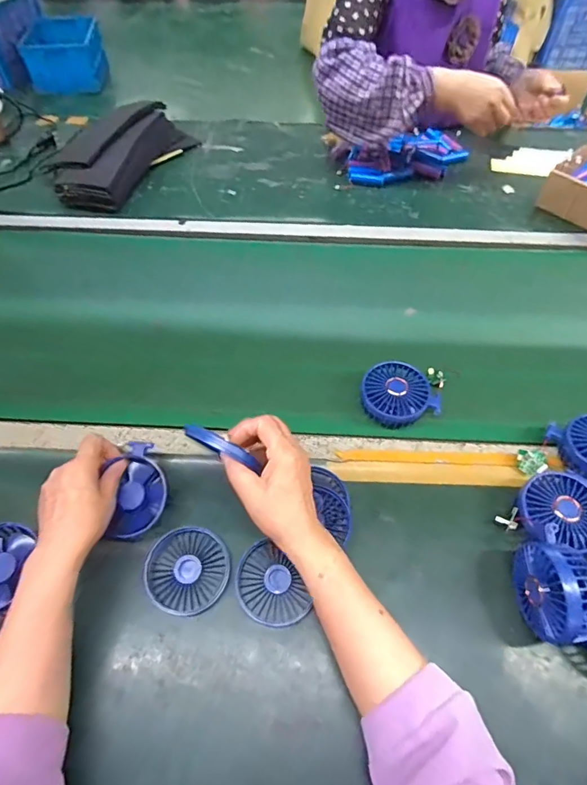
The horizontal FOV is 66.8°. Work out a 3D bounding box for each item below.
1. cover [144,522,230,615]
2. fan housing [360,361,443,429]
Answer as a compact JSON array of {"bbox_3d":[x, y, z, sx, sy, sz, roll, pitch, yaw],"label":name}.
[{"bbox_3d":[-0.117,0.196,0.494,0.091,0.008,0.088,29,60,19],"label":"cover"},{"bbox_3d":[0.134,0.003,0.591,0.091,0.036,0.085,0,55,0],"label":"fan housing"}]

